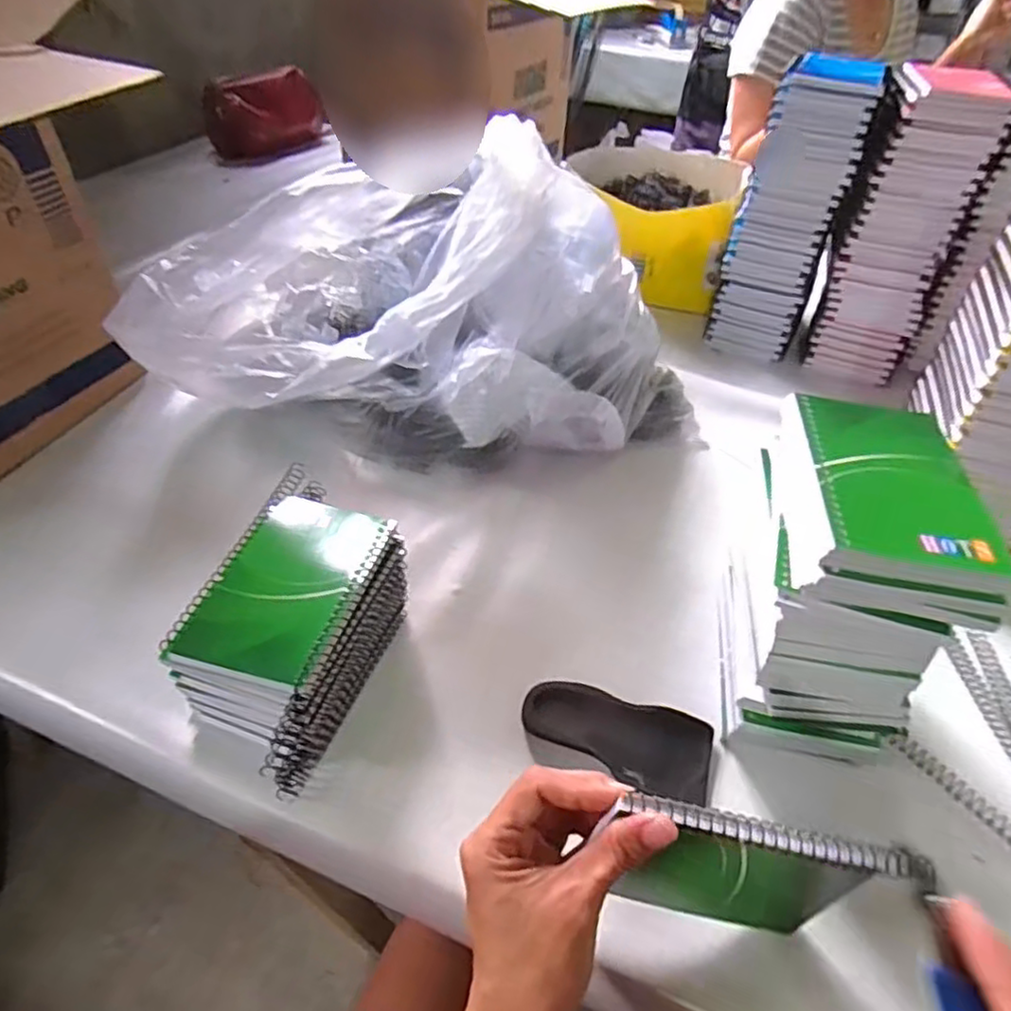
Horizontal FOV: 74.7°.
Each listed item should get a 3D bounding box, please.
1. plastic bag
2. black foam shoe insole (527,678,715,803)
[{"bbox_3d":[-0.075,-0.196,0.619,0.500,0.231,0.262,-9,46,-12],"label":"plastic bag"},{"bbox_3d":[0.072,0.149,0.428,0.120,0.019,0.054,16,47,13],"label":"black foam shoe insole"}]

